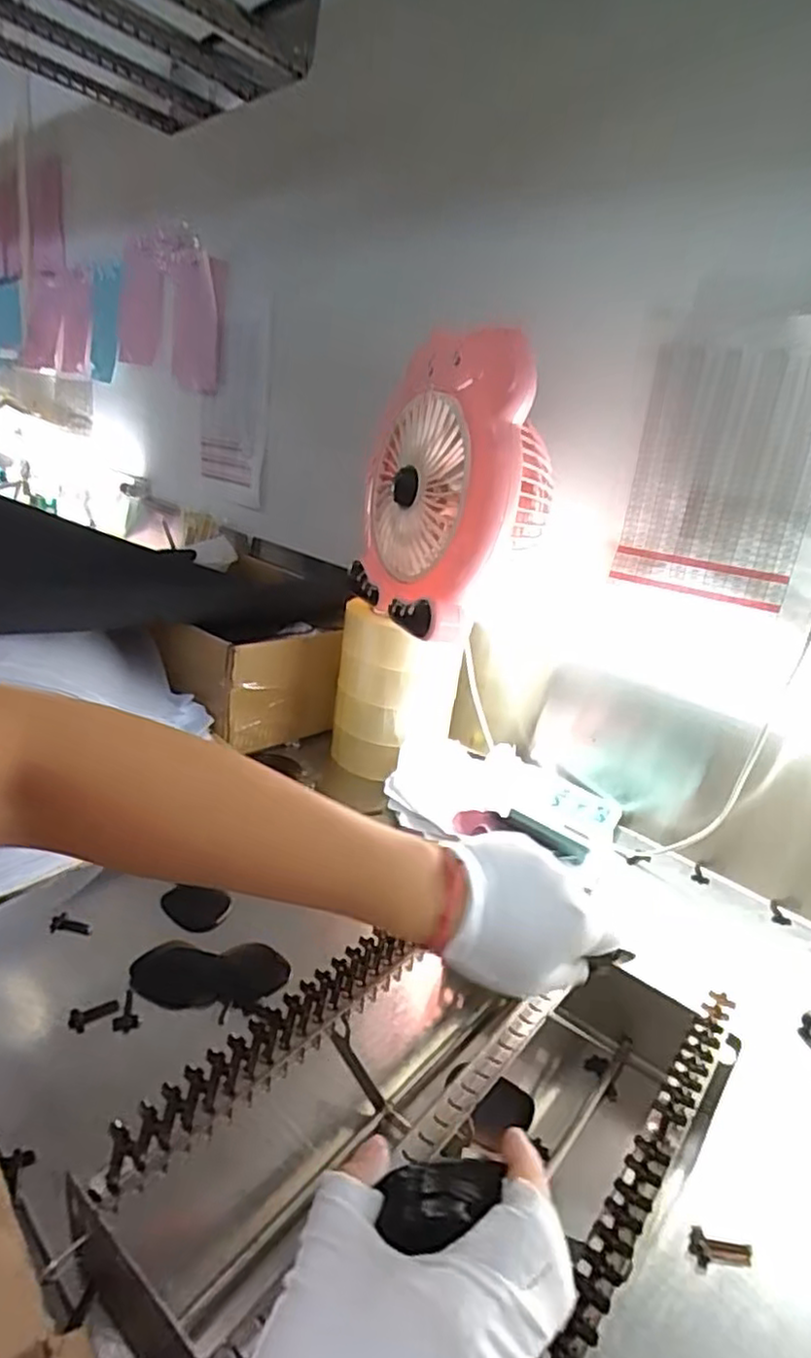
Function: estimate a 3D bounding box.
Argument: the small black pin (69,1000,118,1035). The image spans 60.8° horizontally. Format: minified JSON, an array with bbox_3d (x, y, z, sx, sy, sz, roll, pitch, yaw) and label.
[{"bbox_3d":[-0.200,0.215,0.445,0.030,0.009,0.011,-10,27,-39],"label":"small black pin"}]

